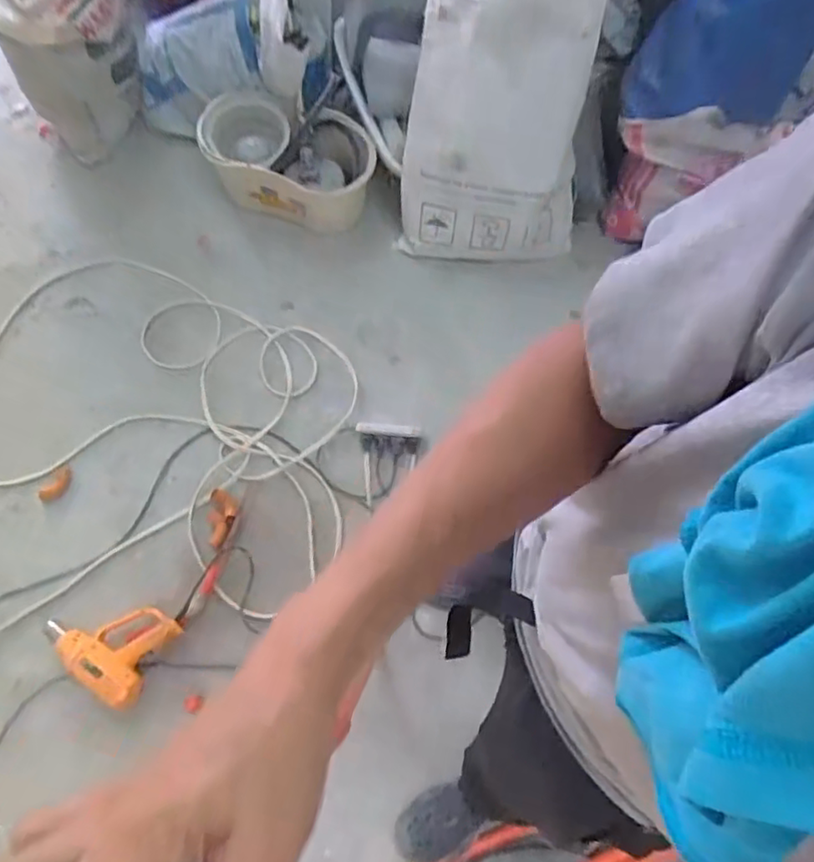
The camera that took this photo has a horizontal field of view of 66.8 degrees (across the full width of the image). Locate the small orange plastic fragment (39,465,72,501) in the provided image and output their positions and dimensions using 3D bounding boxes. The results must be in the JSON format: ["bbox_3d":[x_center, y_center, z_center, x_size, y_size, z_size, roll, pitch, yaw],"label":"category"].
[{"bbox_3d":[-0.805,0.123,1.421,0.045,0.015,0.089,24,71,5],"label":"small orange plastic fragment"}]

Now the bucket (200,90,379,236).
[{"bbox_3d":[-0.307,-0.699,1.619,0.439,0.208,0.217,17,71,3],"label":"bucket"}]

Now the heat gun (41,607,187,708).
[{"bbox_3d":[-0.637,0.437,1.309,0.251,0.069,0.193,30,72,7],"label":"heat gun"}]

